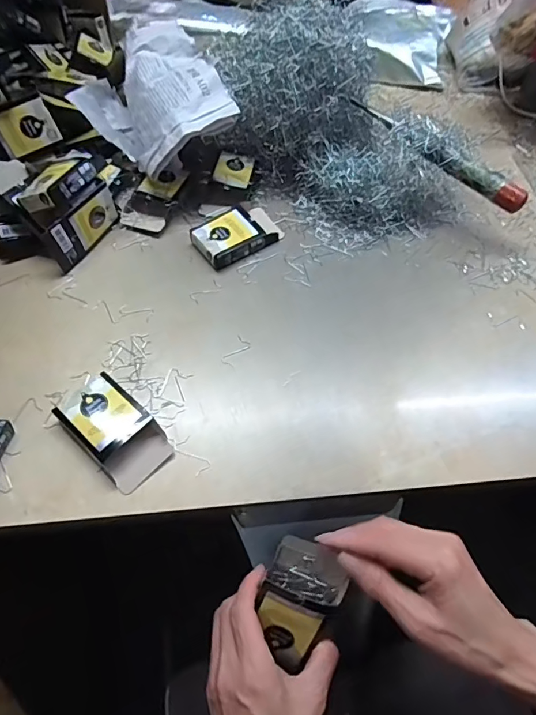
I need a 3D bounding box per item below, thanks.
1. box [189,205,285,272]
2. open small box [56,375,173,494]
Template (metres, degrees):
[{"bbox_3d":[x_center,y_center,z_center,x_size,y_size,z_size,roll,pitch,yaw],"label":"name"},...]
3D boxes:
[{"bbox_3d":[-0.035,-0.145,0.524,0.100,0.025,0.058,-30,64,-19],"label":"box"},{"bbox_3d":[-0.136,0.060,0.391,0.105,0.028,0.057,40,65,20],"label":"open small box"}]

